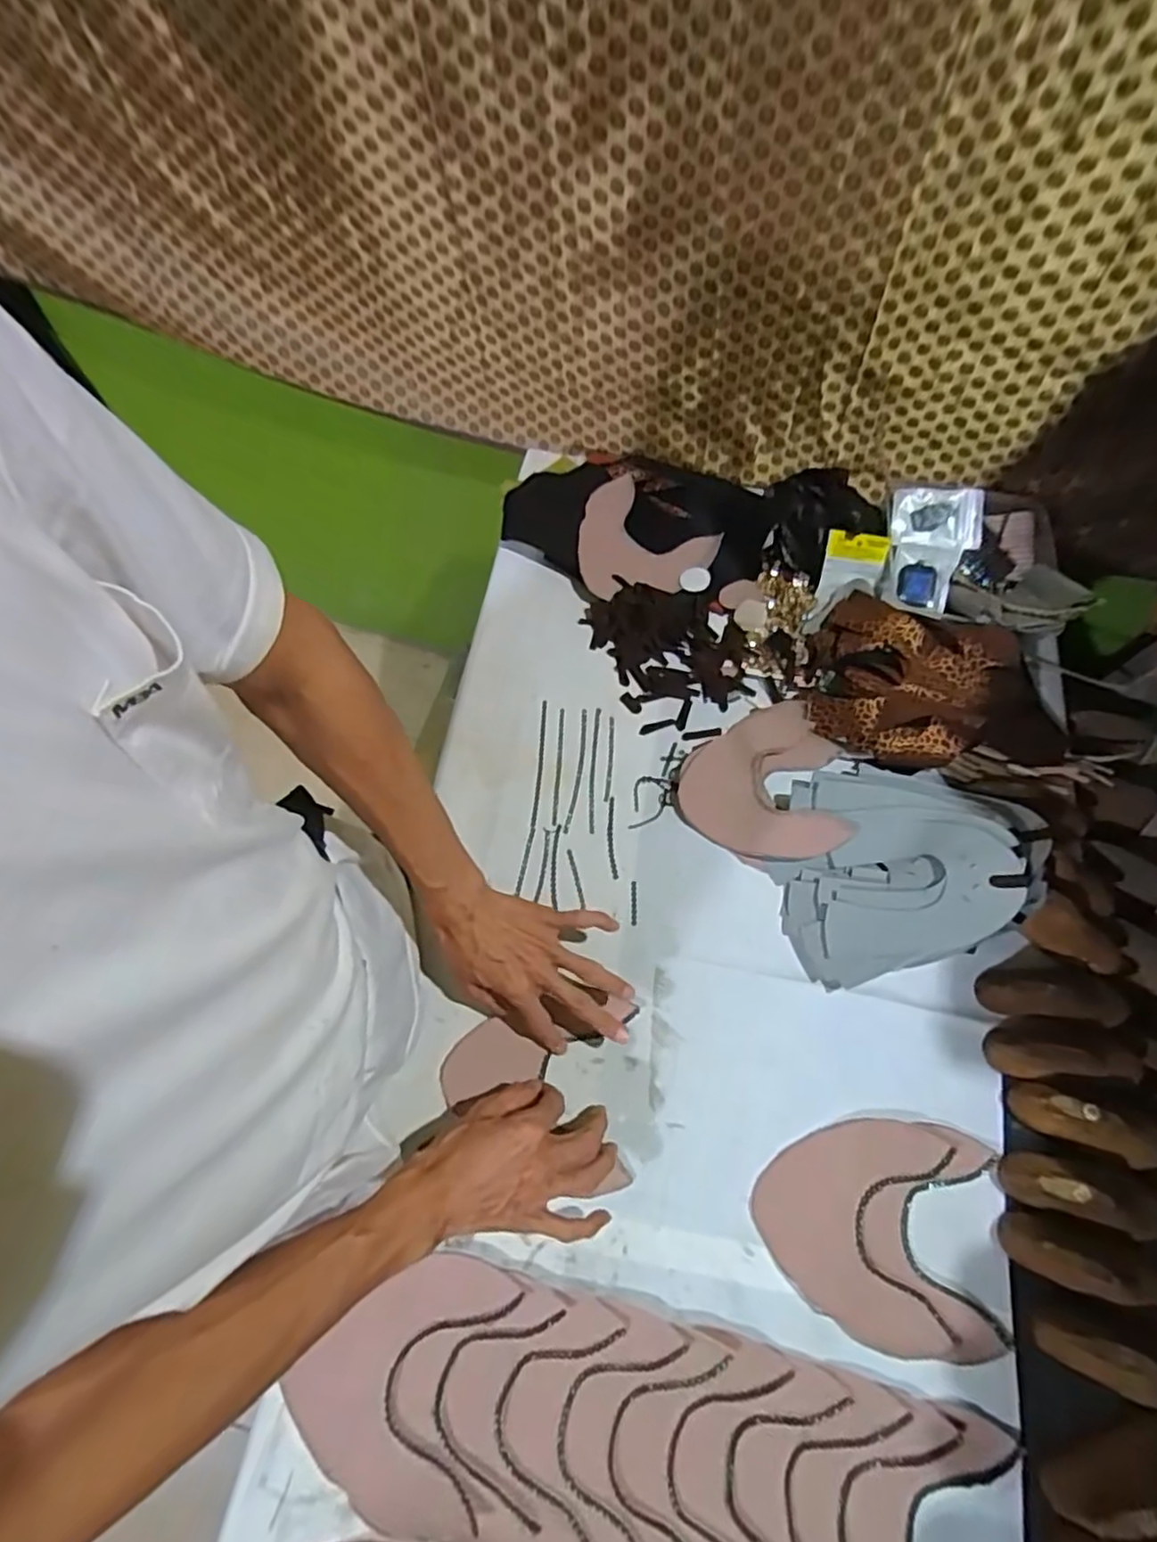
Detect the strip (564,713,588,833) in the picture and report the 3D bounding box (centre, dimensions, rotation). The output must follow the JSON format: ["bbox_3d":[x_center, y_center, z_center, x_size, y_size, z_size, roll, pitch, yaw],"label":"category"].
[{"bbox_3d":[-0.001,0.000,0.718,0.011,0.004,0.140,15,67,-16],"label":"strip"}]

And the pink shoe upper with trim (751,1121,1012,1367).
[{"bbox_3d":[0.251,0.386,0.564,0.195,0.004,0.162,8,66,0],"label":"pink shoe upper with trim"}]

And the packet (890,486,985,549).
[{"bbox_3d":[0.427,-0.301,0.798,0.102,0.018,0.073,5,87,3],"label":"packet"}]

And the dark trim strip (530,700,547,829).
[{"bbox_3d":[-0.041,-0.009,0.713,0.007,0.012,0.143,4,66,-1],"label":"dark trim strip"}]

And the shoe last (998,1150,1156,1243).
[{"bbox_3d":[0.434,0.355,0.562,0.137,0.054,0.047,16,66,4],"label":"shoe last"}]

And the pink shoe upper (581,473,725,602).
[{"bbox_3d":[0.066,-0.266,0.806,0.158,0.020,0.153,37,69,12],"label":"pink shoe upper"}]

